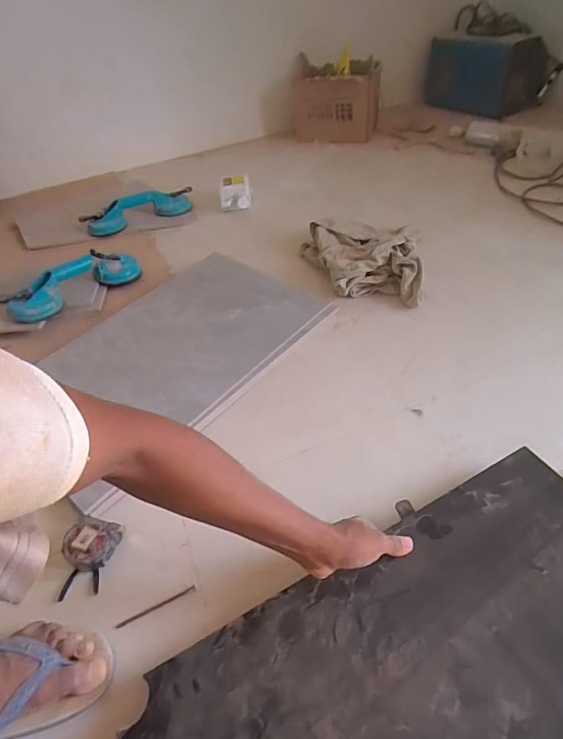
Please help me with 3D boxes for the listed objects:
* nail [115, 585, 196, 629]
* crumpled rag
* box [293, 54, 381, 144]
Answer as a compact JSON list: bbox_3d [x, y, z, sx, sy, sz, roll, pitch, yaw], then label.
[{"bbox_3d":[-0.160,0.305,0.567,0.103,0.004,0.007,-21,47,-15],"label":"nail"},{"bbox_3d":[0.178,-0.273,1.026,0.273,0.069,0.309,2,46,10],"label":"crumpled rag"},{"bbox_3d":[0.205,-0.992,1.629,0.298,0.236,0.212,3,46,8],"label":"box"}]

